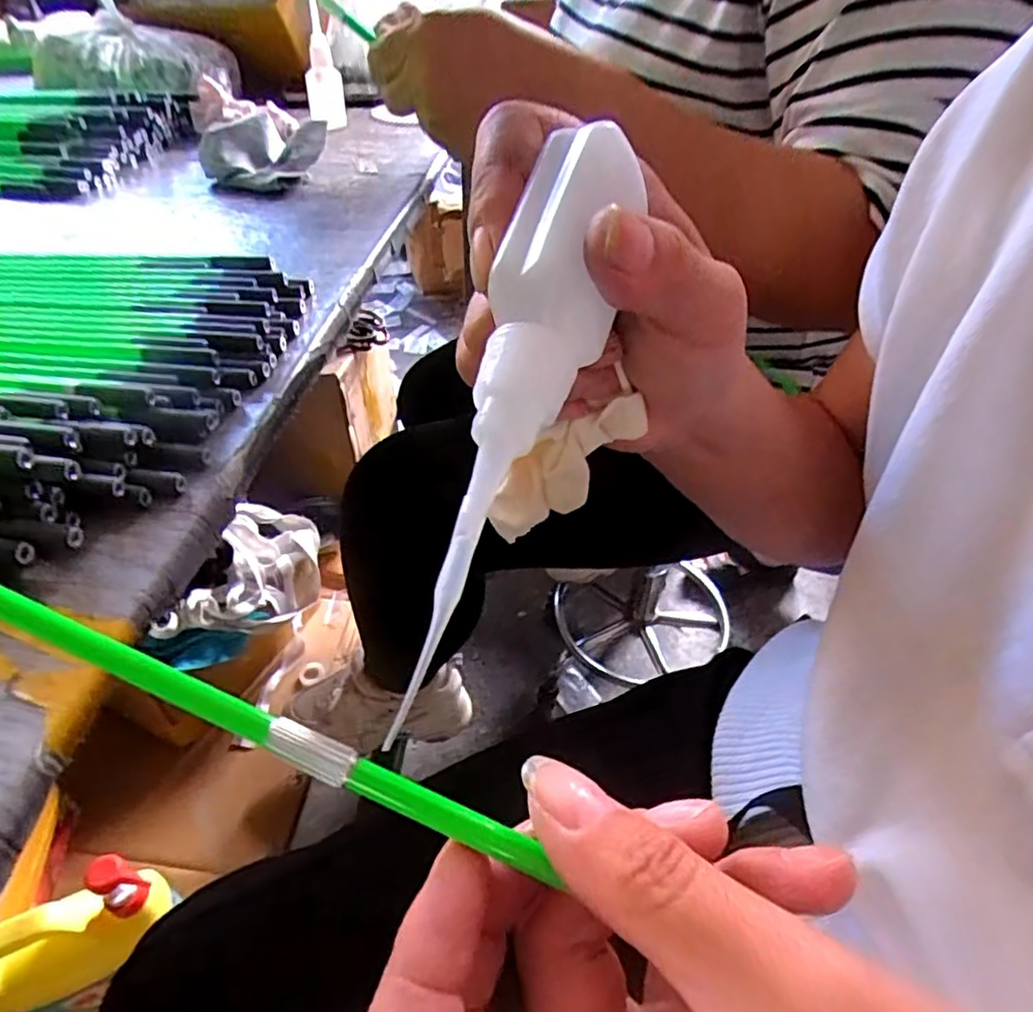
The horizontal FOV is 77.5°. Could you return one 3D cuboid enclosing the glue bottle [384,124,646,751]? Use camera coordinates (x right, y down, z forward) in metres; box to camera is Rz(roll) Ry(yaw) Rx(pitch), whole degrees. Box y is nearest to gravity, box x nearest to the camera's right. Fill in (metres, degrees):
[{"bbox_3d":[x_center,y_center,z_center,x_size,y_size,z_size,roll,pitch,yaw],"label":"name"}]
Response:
[{"bbox_3d":[0.001,-0.023,0.143,0.024,0.015,0.138,15,80,14],"label":"glue bottle"}]

